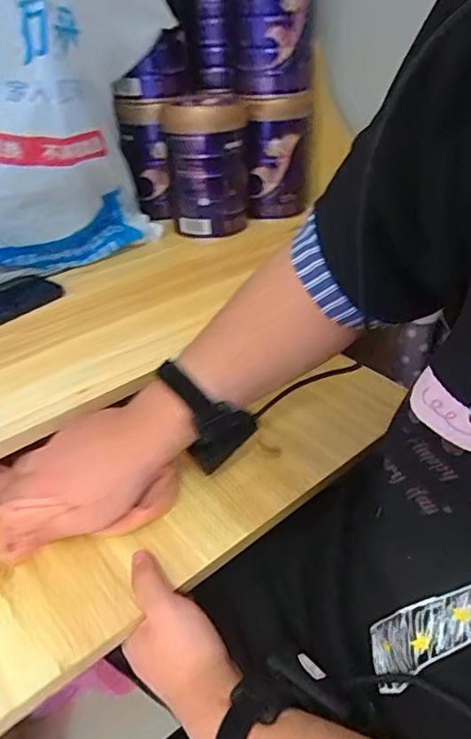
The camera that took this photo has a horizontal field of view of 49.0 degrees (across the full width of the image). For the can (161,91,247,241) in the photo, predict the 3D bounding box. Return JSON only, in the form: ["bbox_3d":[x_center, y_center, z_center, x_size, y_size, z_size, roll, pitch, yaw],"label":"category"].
[{"bbox_3d":[-0.047,-0.337,0.855,0.126,0.187,0.135,-3,35,-2],"label":"can"}]

